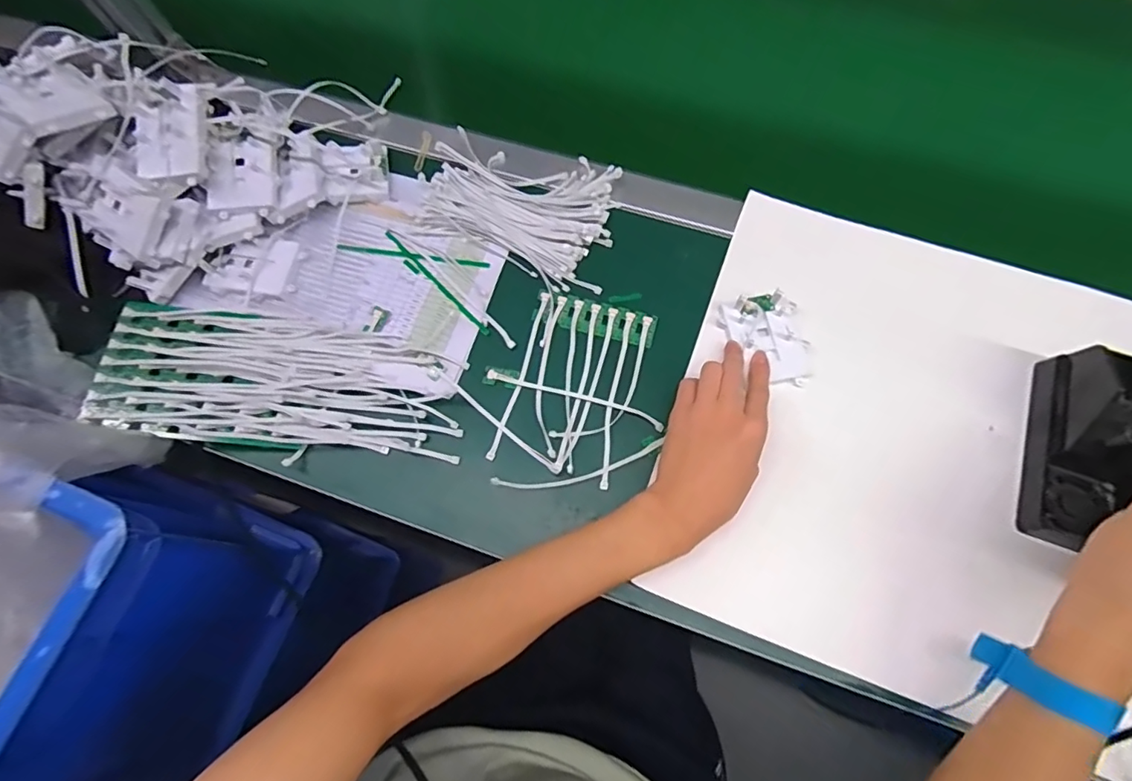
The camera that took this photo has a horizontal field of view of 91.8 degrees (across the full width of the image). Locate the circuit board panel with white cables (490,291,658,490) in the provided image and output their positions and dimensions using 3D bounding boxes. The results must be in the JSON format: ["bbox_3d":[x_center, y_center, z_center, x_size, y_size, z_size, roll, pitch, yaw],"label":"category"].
[{"bbox_3d":[0.009,-0.007,0.490,0.110,0.015,0.162,14,72,7],"label":"circuit board panel with white cables"}]

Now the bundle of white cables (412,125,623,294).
[{"bbox_3d":[-0.048,-0.179,0.543,0.184,0.024,0.139,12,72,6],"label":"bundle of white cables"}]

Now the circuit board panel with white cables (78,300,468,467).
[{"bbox_3d":[-0.251,-0.005,0.489,0.317,0.037,0.127,10,72,5],"label":"circuit board panel with white cables"}]

